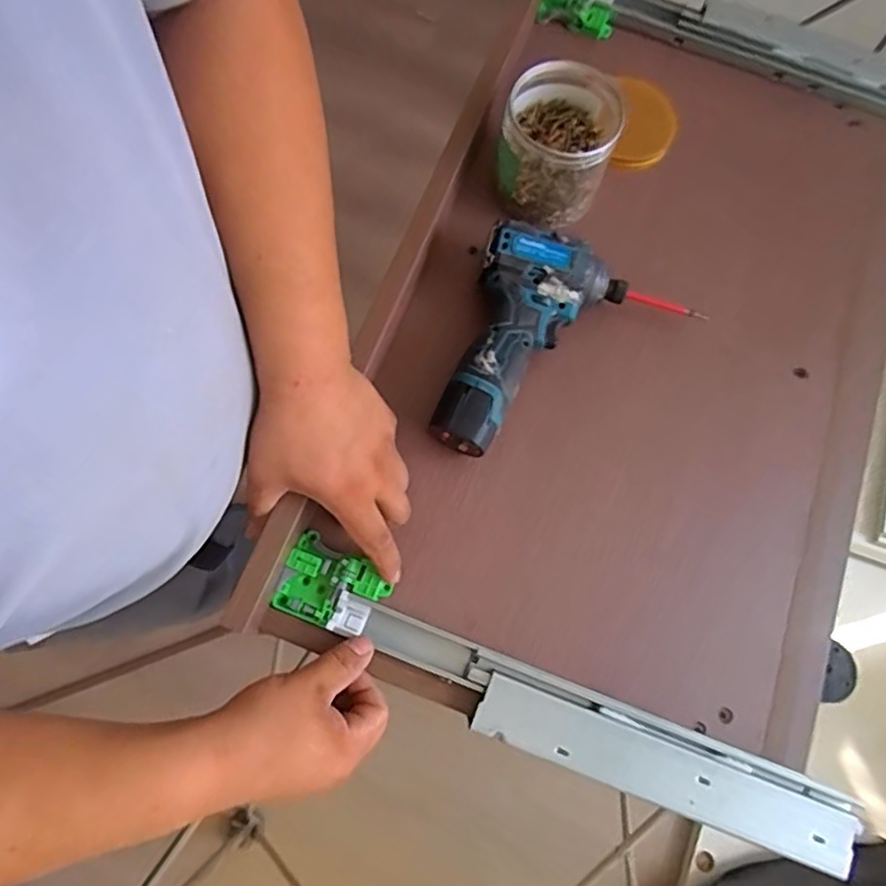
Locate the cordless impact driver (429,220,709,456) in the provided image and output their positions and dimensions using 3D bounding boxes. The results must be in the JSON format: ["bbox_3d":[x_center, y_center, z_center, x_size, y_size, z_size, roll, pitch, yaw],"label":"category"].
[{"bbox_3d":[0.108,-0.073,0.529,0.190,0.059,0.198,16,68,4],"label":"cordless impact driver"}]

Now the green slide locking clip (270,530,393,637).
[{"bbox_3d":[-0.083,0.108,0.486,0.076,0.022,0.060,20,68,5],"label":"green slide locking clip"}]

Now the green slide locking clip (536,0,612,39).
[{"bbox_3d":[0.148,-0.476,0.697,0.081,0.030,0.050,21,68,6],"label":"green slide locking clip"}]

